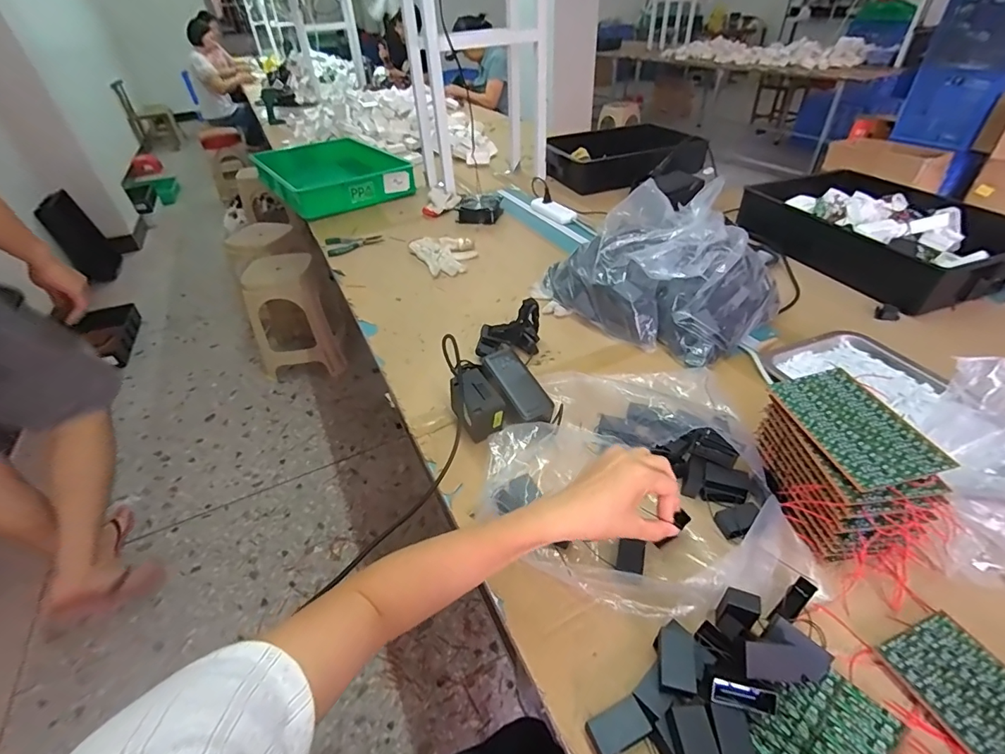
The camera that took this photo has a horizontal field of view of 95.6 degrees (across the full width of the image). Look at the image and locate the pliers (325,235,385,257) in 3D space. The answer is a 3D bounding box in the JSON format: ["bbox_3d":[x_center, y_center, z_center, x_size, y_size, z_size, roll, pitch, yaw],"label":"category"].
[{"bbox_3d":[-0.384,-0.349,1.188,0.142,0.013,0.087,-15,41,-13],"label":"pliers"}]

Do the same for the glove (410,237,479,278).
[{"bbox_3d":[-0.133,-0.297,1.094,0.137,0.024,0.172,-19,42,-17],"label":"glove"}]

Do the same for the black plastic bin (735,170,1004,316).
[{"bbox_3d":[0.806,-0.321,0.989,0.367,0.105,0.502,-15,41,-13],"label":"black plastic bin"}]

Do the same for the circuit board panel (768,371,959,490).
[{"bbox_3d":[0.374,0.048,0.489,0.091,0.007,0.156,-14,39,3],"label":"circuit board panel"}]

